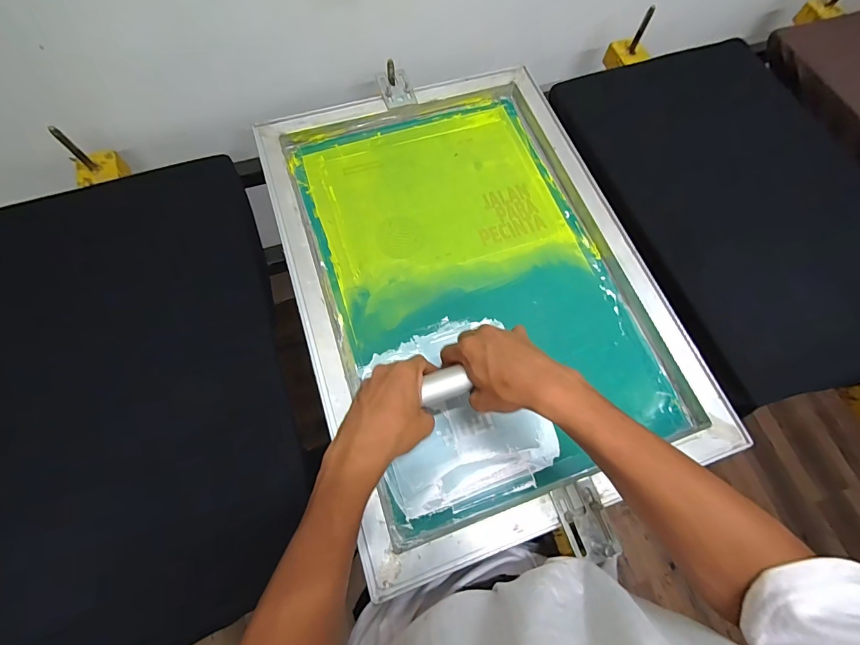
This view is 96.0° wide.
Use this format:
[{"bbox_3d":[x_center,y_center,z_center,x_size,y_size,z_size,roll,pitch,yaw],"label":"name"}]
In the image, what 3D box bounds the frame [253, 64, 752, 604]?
[{"bbox_3d":[0.055,-0.075,0.544,0.462,0.034,0.653,-17,71,-9],"label":"frame"}]

